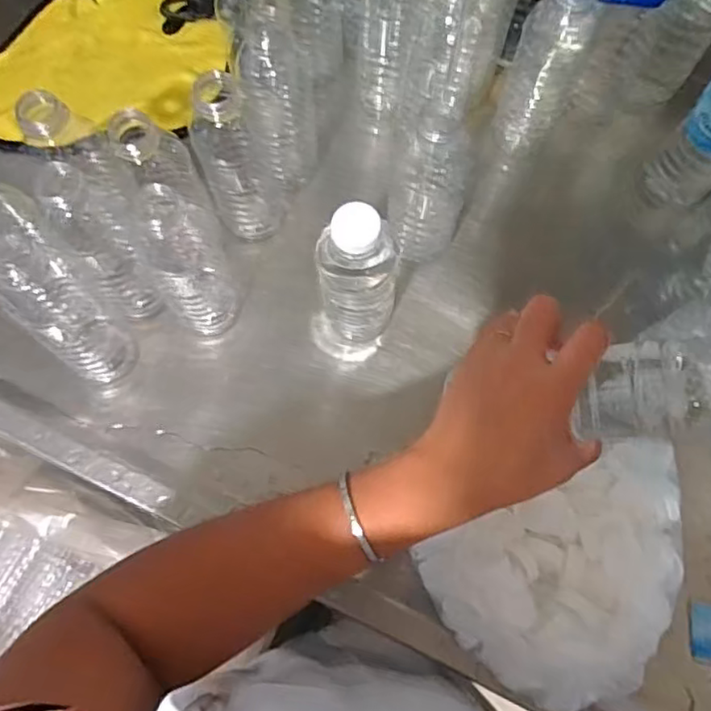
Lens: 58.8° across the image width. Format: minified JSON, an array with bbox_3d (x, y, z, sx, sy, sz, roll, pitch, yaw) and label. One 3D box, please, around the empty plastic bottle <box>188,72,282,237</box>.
[{"bbox_3d":[-0.093,-0.156,0.497,0.057,0.165,0.058,-11,72,-5],"label":"empty plastic bottle"}]

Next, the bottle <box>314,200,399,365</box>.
[{"bbox_3d":[0.001,-0.054,0.471,0.059,0.177,0.063,1,71,-2],"label":"bottle"}]

